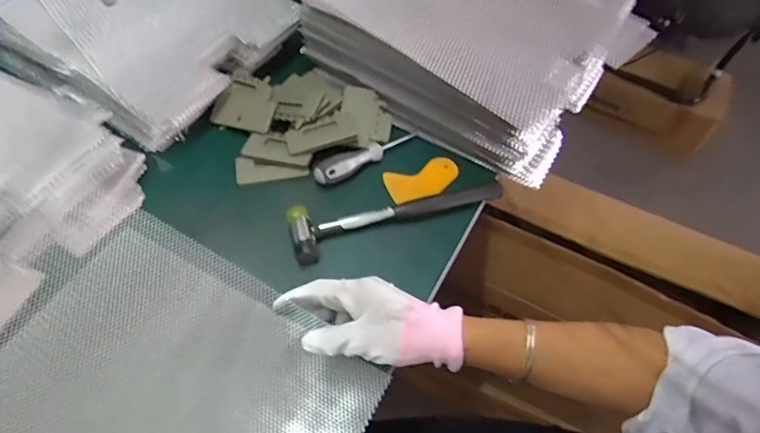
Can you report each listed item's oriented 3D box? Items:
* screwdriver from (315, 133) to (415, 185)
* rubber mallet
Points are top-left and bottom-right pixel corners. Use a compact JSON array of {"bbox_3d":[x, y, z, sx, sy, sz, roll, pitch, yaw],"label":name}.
[{"bbox_3d":[-0.014,-0.078,0.573,0.141,0.030,0.025,-29,62,-20],"label":"screwdriver"},{"bbox_3d":[0.017,-0.009,0.538,0.238,0.038,0.063,-16,58,-13],"label":"rubber mallet"}]

